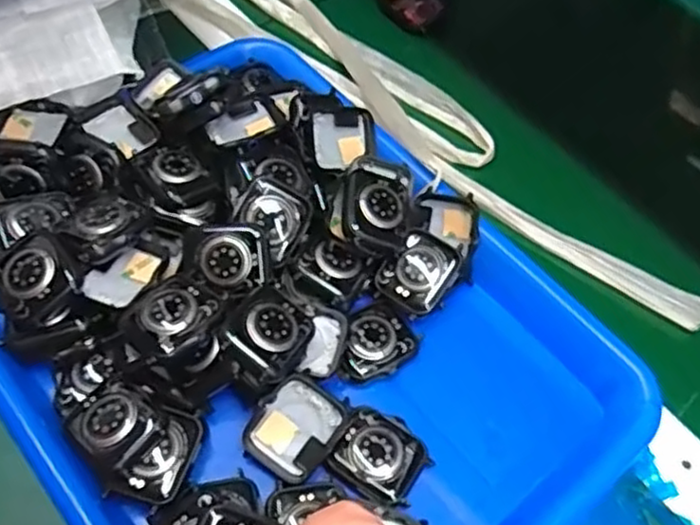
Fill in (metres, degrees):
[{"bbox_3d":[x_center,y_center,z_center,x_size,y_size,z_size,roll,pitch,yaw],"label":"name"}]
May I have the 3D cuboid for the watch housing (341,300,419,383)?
[{"bbox_3d":[0.011,0.040,0.360,0.041,0.013,0.034,-35,65,-24],"label":"watch housing"}]

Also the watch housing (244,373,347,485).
[{"bbox_3d":[-0.026,0.078,0.330,0.036,0.007,0.043,40,85,4],"label":"watch housing"}]

